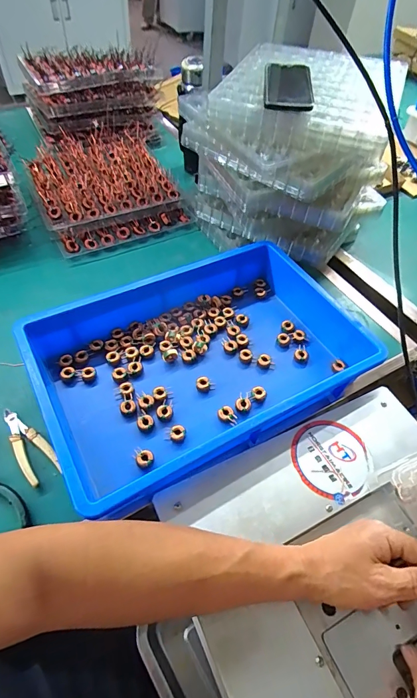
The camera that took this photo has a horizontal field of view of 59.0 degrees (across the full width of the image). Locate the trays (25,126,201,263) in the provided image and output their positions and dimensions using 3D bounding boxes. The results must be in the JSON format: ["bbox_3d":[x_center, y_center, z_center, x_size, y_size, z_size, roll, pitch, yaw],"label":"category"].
[{"bbox_3d":[-0.234,-0.364,0.814,0.285,0.063,0.345,-21,58,-20],"label":"trays"}]

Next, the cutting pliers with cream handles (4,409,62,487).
[{"bbox_3d":[-0.233,0.119,0.475,0.040,0.014,0.119,-31,61,-26],"label":"cutting pliers with cream handles"}]

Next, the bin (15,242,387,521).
[{"bbox_3d":[-0.002,0.005,0.538,0.420,0.078,0.286,-23,58,-21],"label":"bin"}]

